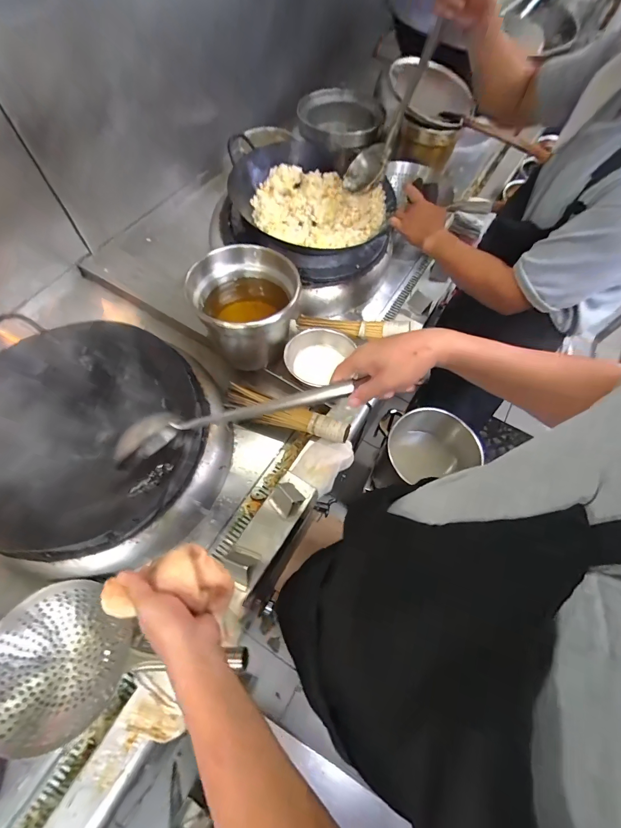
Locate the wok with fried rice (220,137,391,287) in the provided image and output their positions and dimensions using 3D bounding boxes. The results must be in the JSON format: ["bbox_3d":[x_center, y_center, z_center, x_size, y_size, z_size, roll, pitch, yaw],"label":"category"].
[{"bbox_3d":[-0.016,-0.558,0.982,0.470,0.157,0.358,27,65,12],"label":"wok with fried rice"}]

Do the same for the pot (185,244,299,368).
[{"bbox_3d":[-0.137,-0.235,0.798,0.191,0.206,0.223,22,64,10],"label":"pot"}]

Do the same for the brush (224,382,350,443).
[{"bbox_3d":[-0.057,0.003,0.795,0.291,0.044,0.056,21,64,10],"label":"brush"}]

